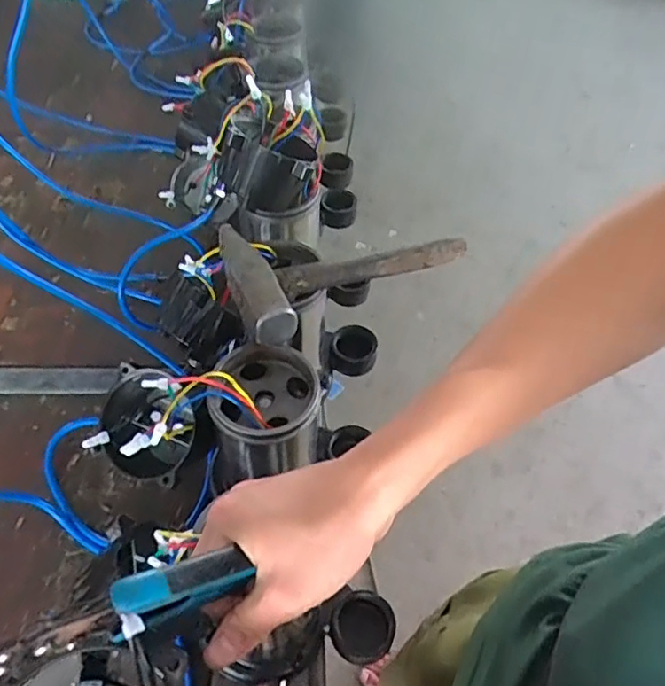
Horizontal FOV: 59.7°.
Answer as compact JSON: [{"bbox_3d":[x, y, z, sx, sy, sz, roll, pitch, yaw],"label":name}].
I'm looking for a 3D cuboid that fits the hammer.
[{"bbox_3d":[0.008,-0.090,0.547,0.238,0.043,0.126,-25,58,-22],"label":"hammer"}]

